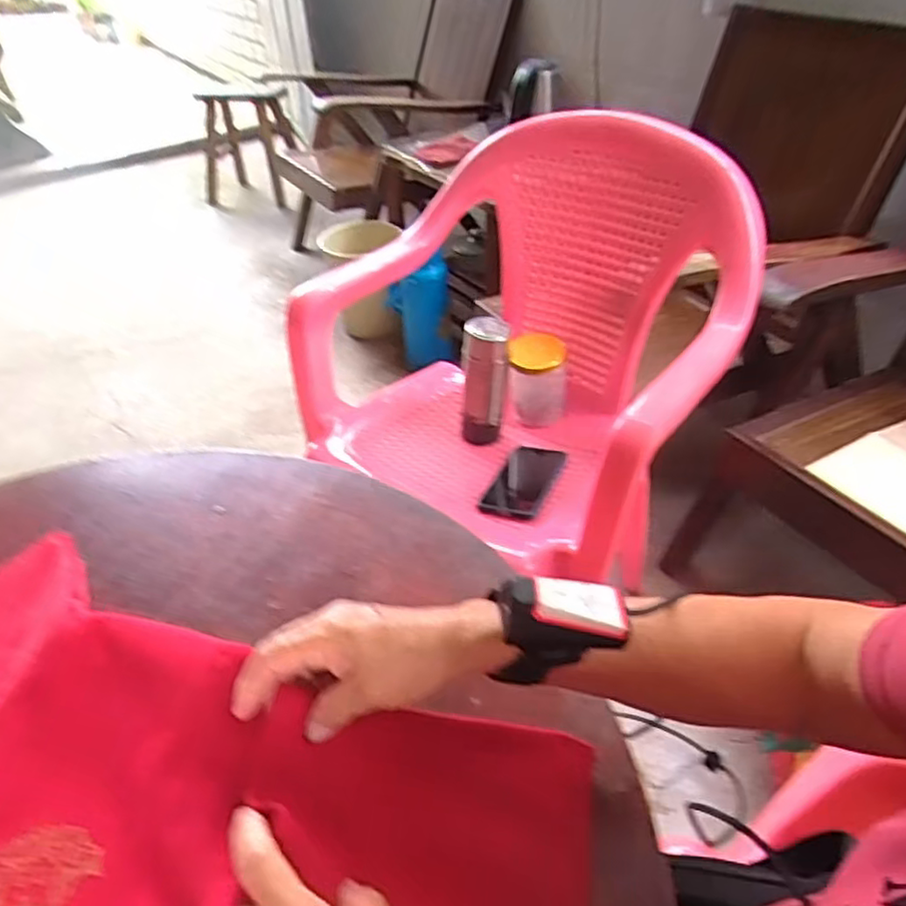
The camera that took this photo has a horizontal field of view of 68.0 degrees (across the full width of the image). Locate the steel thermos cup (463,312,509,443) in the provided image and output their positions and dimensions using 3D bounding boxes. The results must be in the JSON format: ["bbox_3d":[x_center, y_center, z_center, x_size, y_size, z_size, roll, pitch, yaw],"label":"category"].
[{"bbox_3d":[0.044,-0.094,0.919,0.058,0.181,0.050,1,41,5],"label":"steel thermos cup"}]

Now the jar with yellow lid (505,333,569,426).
[{"bbox_3d":[0.122,-0.110,0.984,0.087,0.117,0.098,1,41,5],"label":"jar with yellow lid"}]

